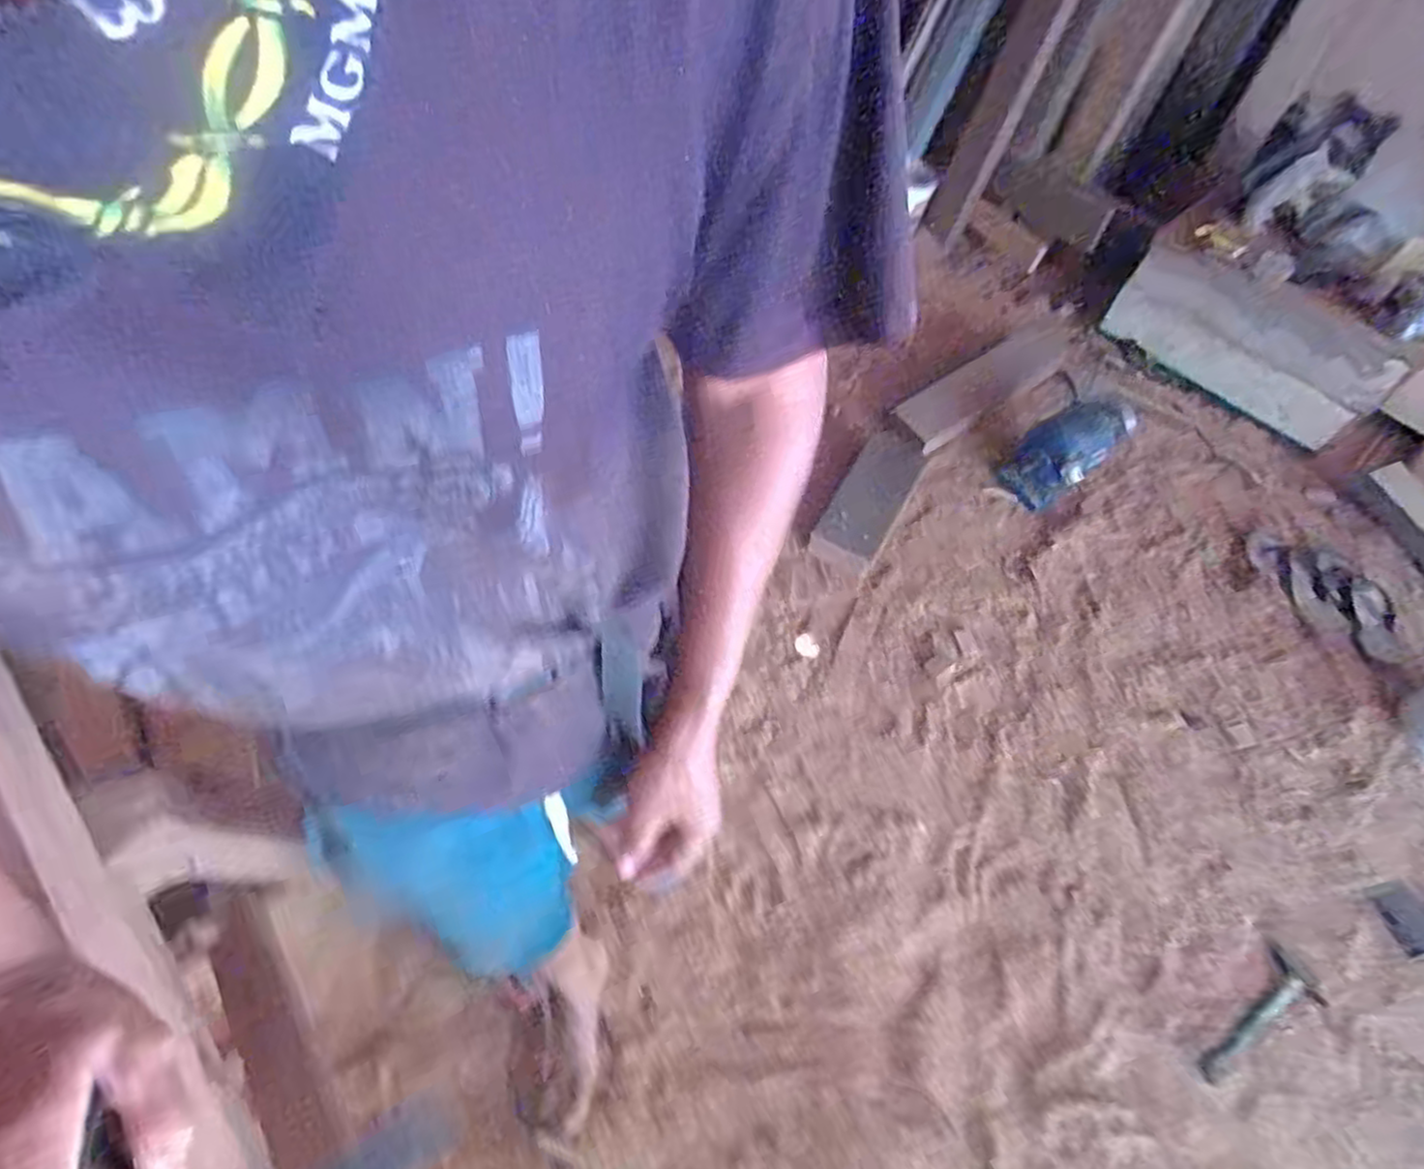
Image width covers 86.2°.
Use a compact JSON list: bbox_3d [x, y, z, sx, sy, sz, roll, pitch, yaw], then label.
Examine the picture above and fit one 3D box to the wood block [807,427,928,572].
[{"bbox_3d":[0.340,-0.187,1.599,0.144,0.044,0.369,29,61,13],"label":"wood block"}]

